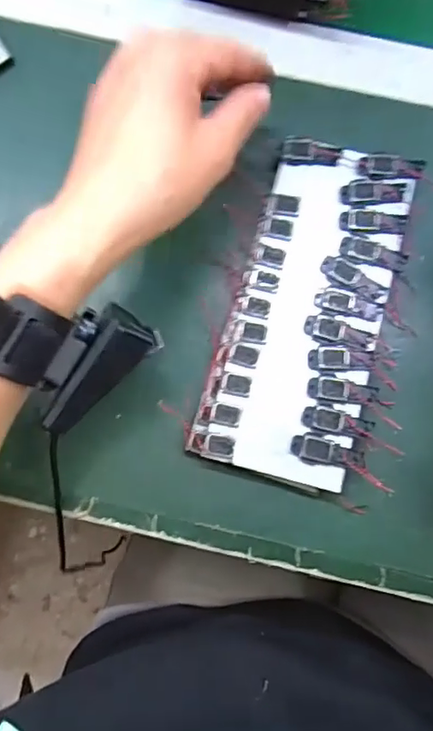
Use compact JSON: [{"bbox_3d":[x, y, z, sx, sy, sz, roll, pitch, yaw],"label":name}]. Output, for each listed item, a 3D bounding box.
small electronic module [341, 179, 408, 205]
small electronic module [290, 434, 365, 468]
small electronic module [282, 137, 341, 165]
[{"bbox_3d":[0.095,-0.105,0.340,0.039,0.004,0.015,-3,82,0],"label":"small electronic module"},{"bbox_3d":[0.063,0.049,0.321,0.042,0.006,0.015,12,82,2],"label":"small electronic module"},{"bbox_3d":[0.058,-0.131,0.346,0.035,0.004,0.015,8,82,1],"label":"small electronic module"}]

